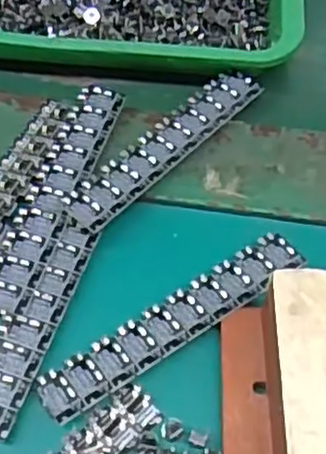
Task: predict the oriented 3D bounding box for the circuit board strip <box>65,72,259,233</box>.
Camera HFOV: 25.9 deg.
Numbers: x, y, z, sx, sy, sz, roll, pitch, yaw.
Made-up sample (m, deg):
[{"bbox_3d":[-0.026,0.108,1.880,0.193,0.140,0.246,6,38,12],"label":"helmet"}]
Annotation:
[{"bbox_3d":[0.002,-0.035,0.295,0.020,0.004,0.107,38,60,18],"label":"circuit board strip"}]

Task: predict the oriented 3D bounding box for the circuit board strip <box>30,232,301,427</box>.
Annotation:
[{"bbox_3d":[0.004,0.034,0.259,0.108,0.005,0.019,-32,66,-19],"label":"circuit board strip"}]

